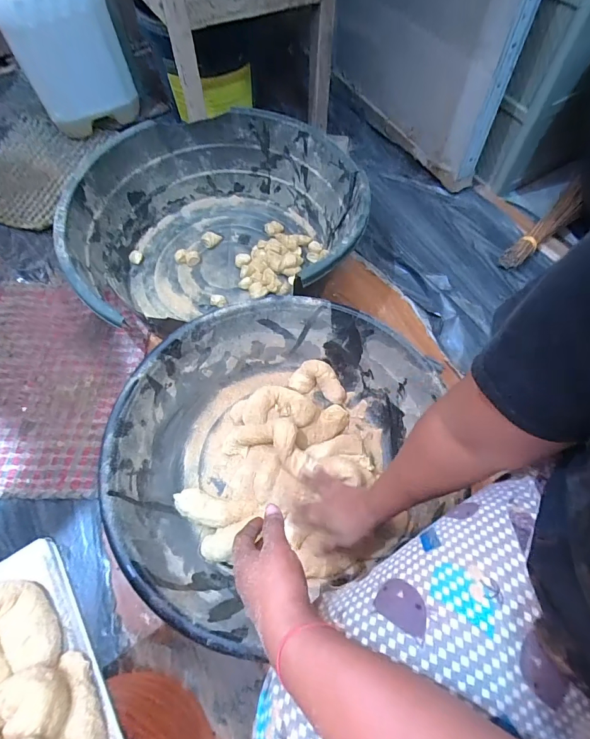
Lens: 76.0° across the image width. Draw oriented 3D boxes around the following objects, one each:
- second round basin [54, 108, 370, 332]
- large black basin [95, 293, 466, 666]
[{"bbox_3d":[-0.176,-0.303,0.858,0.601,0.213,0.572,0,61,1],"label":"second round basin"},{"bbox_3d":[-0.030,0.124,0.659,0.527,0.171,0.480,0,61,1],"label":"large black basin"}]

